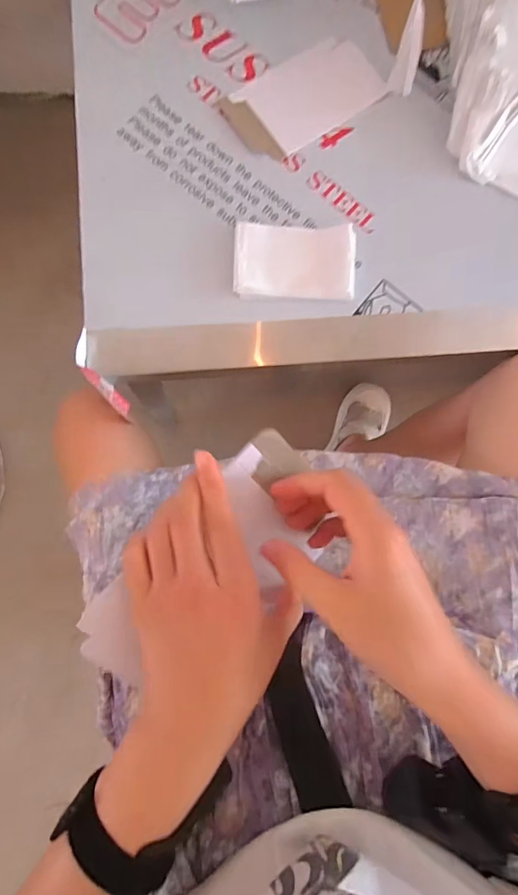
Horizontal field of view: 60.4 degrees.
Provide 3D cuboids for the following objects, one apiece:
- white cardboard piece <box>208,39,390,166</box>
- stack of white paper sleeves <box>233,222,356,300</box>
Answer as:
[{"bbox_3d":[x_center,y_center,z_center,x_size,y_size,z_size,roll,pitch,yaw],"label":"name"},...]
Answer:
[{"bbox_3d":[0.054,-0.419,0.532,0.185,0.005,0.104,-35,86,-7],"label":"white cardboard piece"},{"bbox_3d":[0.040,-0.207,0.497,0.134,0.018,0.080,1,82,-3],"label":"stack of white paper sleeves"}]

